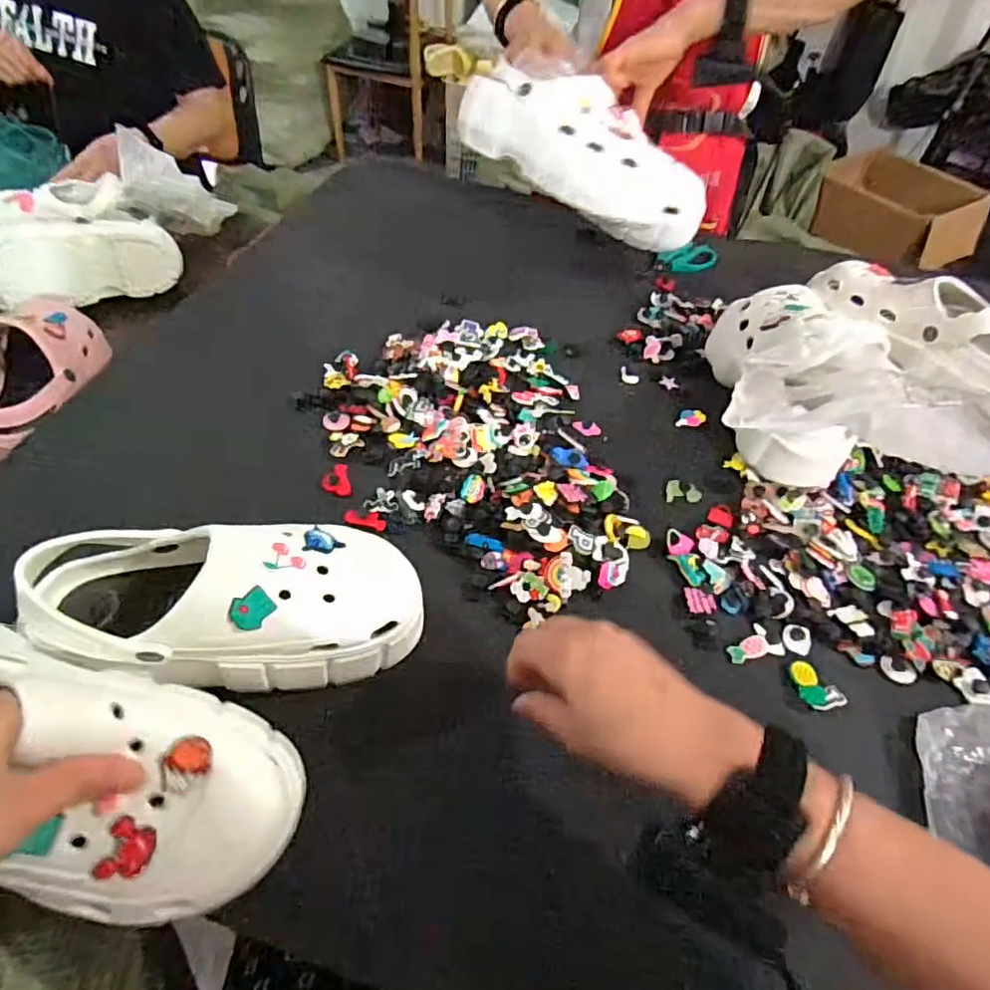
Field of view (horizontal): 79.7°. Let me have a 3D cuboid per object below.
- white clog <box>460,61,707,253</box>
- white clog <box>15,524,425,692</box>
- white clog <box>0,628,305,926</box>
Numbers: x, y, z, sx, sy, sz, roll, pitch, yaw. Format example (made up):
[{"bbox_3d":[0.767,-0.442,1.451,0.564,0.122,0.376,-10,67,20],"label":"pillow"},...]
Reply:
[{"bbox_3d":[0.113,-0.374,0.681,0.308,0.114,0.102,22,49,-16],"label":"white clog"},{"bbox_3d":[-0.169,0.067,0.398,0.235,0.084,0.093,5,48,-18],"label":"white clog"},{"bbox_3d":[-0.216,0.127,0.293,0.242,0.080,0.107,25,51,-8],"label":"white clog"}]

